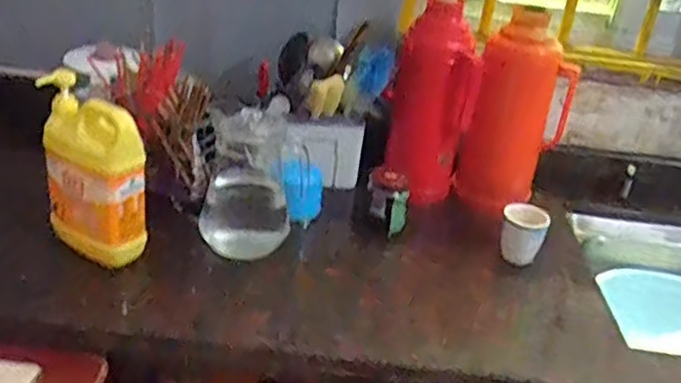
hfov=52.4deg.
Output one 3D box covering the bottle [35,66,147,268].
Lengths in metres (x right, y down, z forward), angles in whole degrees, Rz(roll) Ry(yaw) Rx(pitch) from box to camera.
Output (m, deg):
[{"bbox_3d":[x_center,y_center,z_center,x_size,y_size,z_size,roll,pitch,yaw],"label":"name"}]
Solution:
[{"bbox_3d":[-0.329,-0.024,0.924,0.145,0.219,0.066,24,31,30],"label":"bottle"}]

